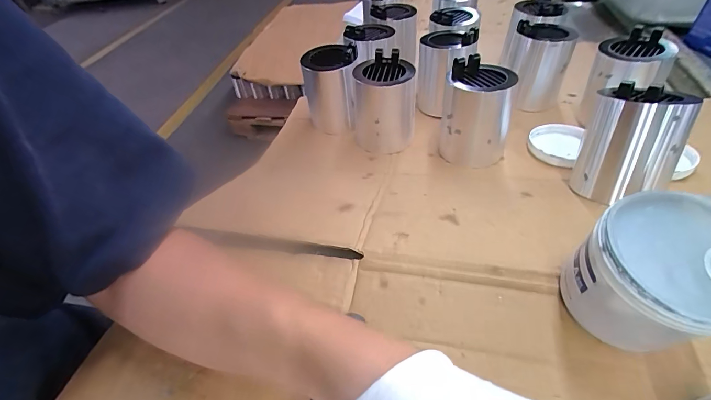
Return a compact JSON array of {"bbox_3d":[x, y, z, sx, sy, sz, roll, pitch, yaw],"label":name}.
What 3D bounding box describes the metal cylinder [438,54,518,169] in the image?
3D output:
[{"bbox_3d":[0.161,-0.116,0.471,0.083,0.114,0.087,8,47,14],"label":"metal cylinder"}]

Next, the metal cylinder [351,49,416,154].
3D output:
[{"bbox_3d":[0.039,-0.142,0.516,0.090,0.109,0.100,-3,45,3],"label":"metal cylinder"}]

